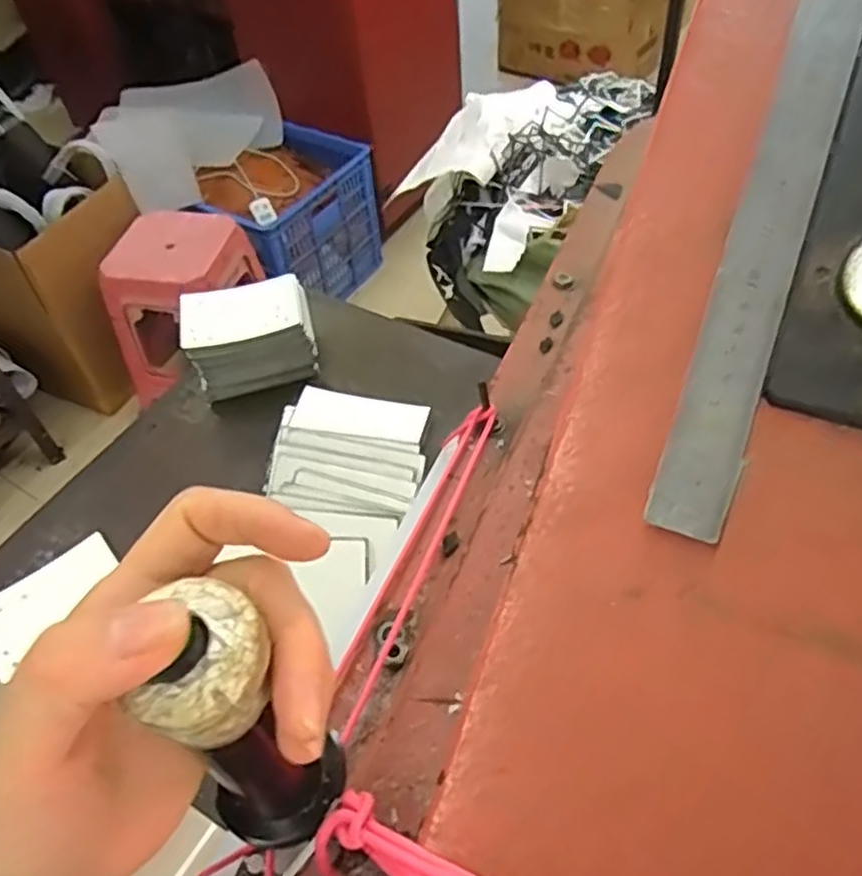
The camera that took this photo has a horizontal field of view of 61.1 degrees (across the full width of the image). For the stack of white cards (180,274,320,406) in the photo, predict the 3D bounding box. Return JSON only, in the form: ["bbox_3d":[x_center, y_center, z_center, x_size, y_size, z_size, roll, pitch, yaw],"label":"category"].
[{"bbox_3d":[-0.163,-0.094,0.667,0.110,0.068,0.076,-15,51,-7],"label":"stack of white cards"}]

